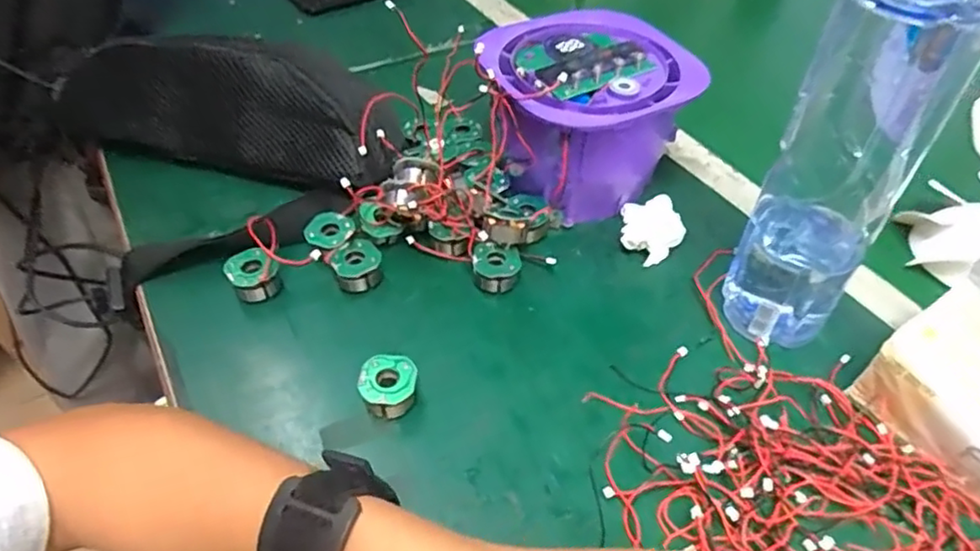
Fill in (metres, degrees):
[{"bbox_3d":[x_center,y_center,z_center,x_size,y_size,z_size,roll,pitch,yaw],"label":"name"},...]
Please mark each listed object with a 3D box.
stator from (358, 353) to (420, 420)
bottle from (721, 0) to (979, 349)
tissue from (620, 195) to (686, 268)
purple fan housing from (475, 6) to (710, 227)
[{"bbox_3d":[-0.055,0.063,0.347,0.031,0.027,0.028,-4,48,-3],"label":"stator"},{"bbox_3d":[0.178,-0.055,0.317,0.060,0.230,0.063,26,53,21],"label":"bottle"},{"bbox_3d":[0.114,-0.032,0.440,0.041,0.021,0.053,8,49,7],"label":"tissue"},{"bbox_3d":[0.067,-0.113,0.460,0.145,0.104,0.139,-4,48,-3],"label":"purple fan housing"}]

